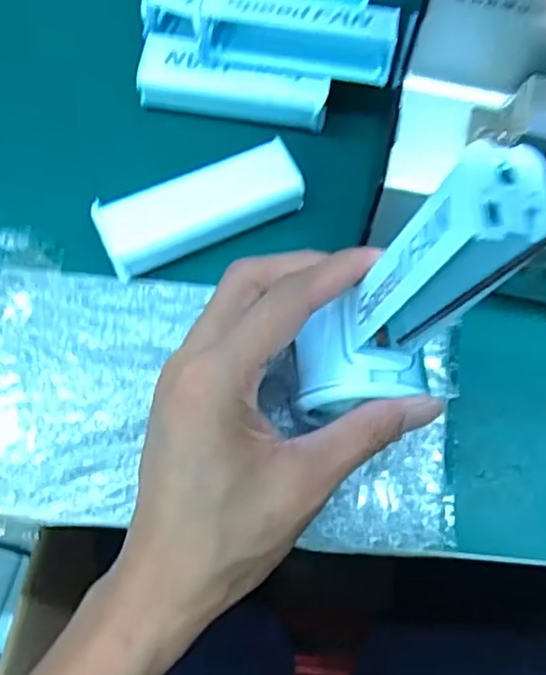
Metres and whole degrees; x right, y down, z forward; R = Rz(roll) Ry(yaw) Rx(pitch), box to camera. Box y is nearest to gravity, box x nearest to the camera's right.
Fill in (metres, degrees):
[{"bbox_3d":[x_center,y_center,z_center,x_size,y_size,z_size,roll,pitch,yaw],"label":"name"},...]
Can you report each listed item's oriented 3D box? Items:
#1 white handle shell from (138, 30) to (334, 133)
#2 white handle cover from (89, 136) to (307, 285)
[{"bbox_3d":[-0.020,-0.137,0.360,0.100,0.026,0.029,9,70,2],"label":"white handle shell"},{"bbox_3d":[-0.036,-0.065,0.334,0.100,0.024,0.032,-23,73,-9],"label":"white handle cover"}]

